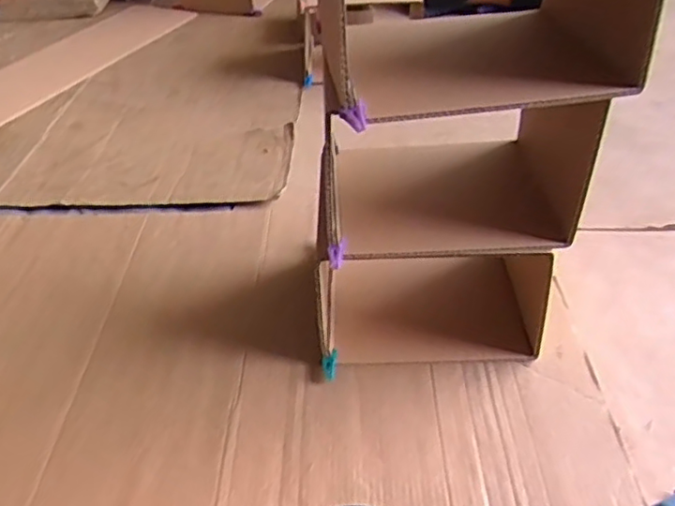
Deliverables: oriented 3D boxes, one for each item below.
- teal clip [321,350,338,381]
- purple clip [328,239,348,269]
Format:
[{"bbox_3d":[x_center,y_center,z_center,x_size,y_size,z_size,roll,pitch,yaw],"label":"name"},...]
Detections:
[{"bbox_3d":[-0.012,0.158,0.893,0.022,0.026,0.038,2,38,4],"label":"teal clip"},{"bbox_3d":[0.000,0.001,0.766,0.022,0.025,0.030,2,38,4],"label":"purple clip"}]

